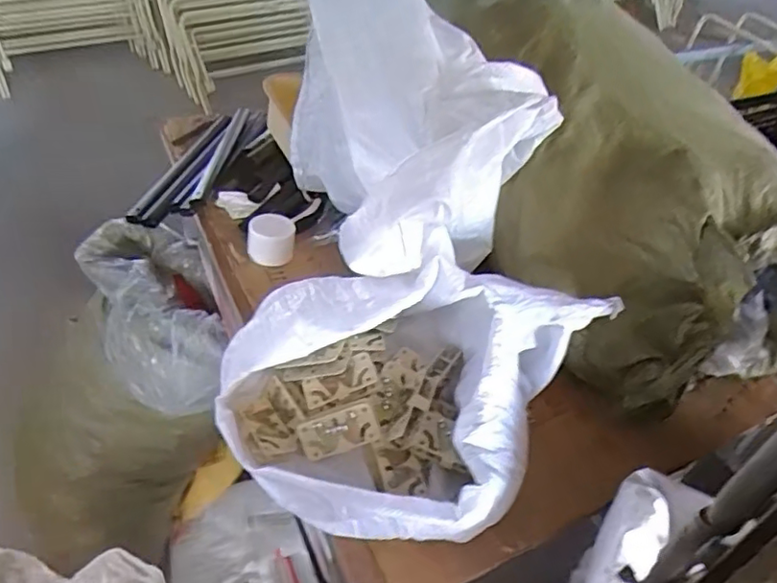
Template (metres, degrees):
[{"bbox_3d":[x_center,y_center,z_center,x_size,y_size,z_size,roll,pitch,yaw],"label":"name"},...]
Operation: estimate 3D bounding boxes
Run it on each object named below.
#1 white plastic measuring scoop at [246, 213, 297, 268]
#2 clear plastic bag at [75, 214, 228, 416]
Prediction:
[{"bbox_3d":[-0.169,-0.076,0.869,0.066,0.053,0.062,-2,43,-7],"label":"white plastic measuring scoop"},{"bbox_3d":[-0.472,0.042,1.210,0.226,0.152,0.430,-15,46,-20],"label":"clear plastic bag"}]

